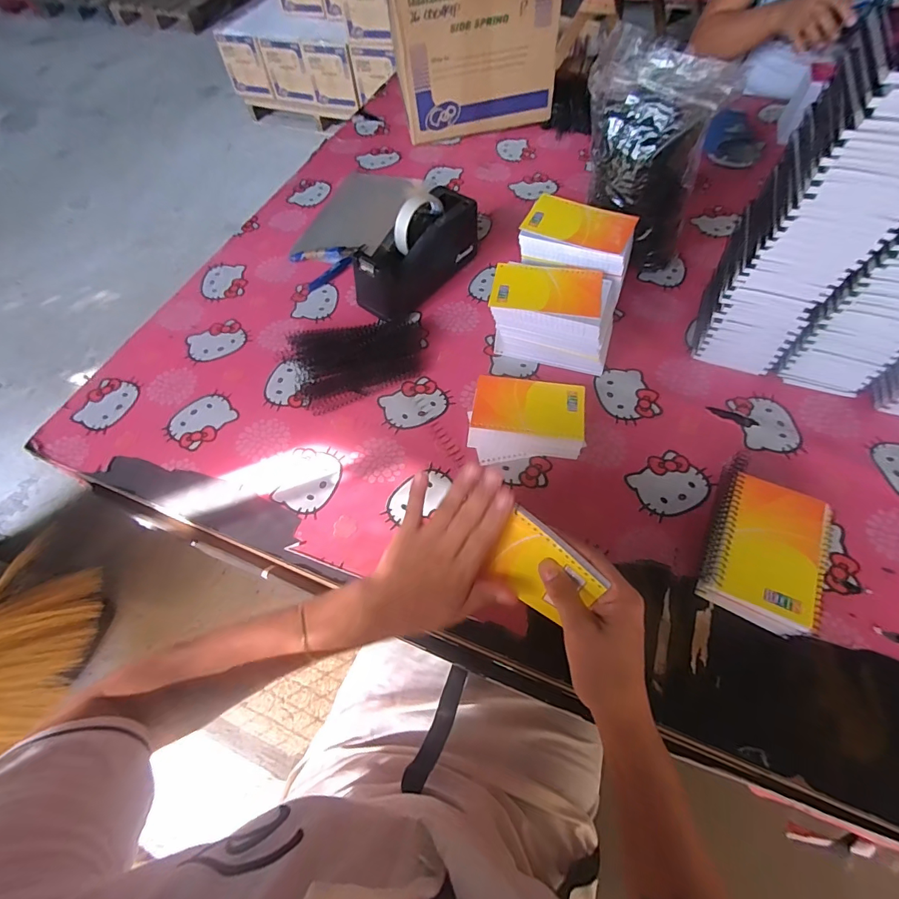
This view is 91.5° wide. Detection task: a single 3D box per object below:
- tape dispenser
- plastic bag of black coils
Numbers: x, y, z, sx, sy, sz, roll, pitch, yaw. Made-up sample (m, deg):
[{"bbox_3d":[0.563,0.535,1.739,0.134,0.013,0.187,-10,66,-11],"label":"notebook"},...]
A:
[{"bbox_3d":[-0.046,-0.280,0.628,0.072,0.109,0.210,35,66,21],"label":"tape dispenser"},{"bbox_3d":[0.254,-0.364,0.594,0.156,0.231,0.133,17,61,12],"label":"plastic bag of black coils"}]

